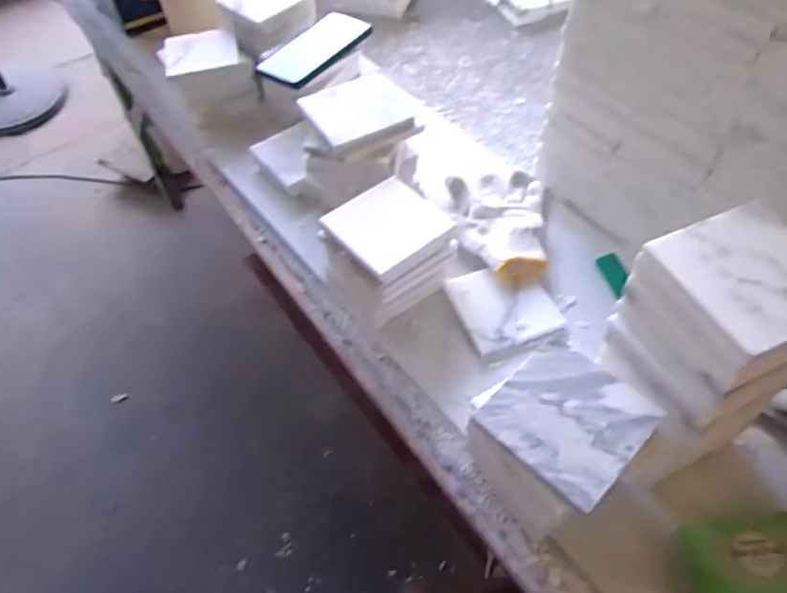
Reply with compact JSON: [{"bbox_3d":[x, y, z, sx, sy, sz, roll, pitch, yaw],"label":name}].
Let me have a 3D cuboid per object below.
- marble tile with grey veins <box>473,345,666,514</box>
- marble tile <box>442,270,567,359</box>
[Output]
[{"bbox_3d":[0.127,0.087,0.427,0.098,0.007,0.098,38,61,25],"label":"marble tile with grey veins"},{"bbox_3d":[0.121,0.009,0.642,0.101,0.013,0.103,-16,54,-13],"label":"marble tile"}]

